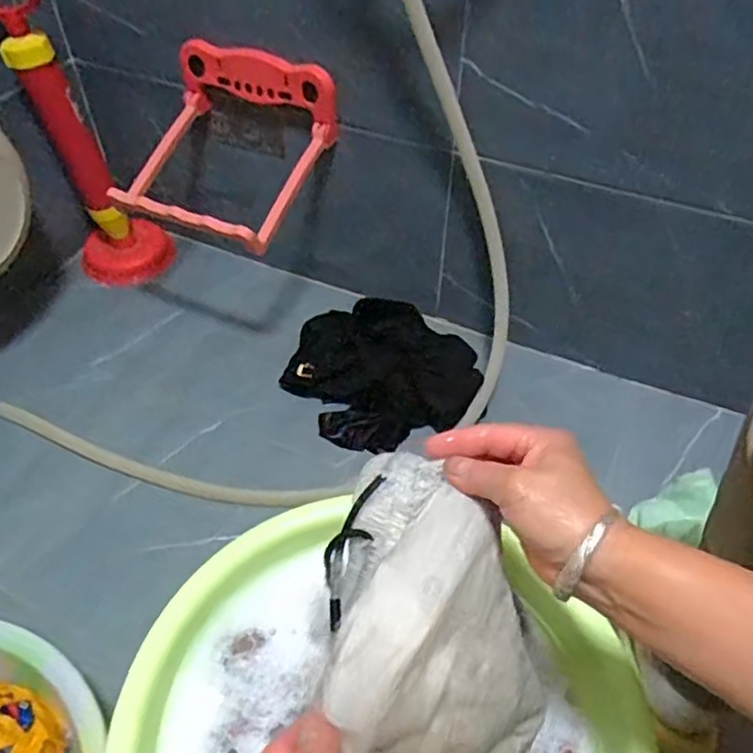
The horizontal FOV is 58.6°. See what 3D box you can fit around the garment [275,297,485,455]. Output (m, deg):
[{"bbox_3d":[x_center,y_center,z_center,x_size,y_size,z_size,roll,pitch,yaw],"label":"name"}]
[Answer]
[{"bbox_3d":[0.004,0.000,0.917,0.213,0.098,0.221,-26,54,-23],"label":"garment"}]

